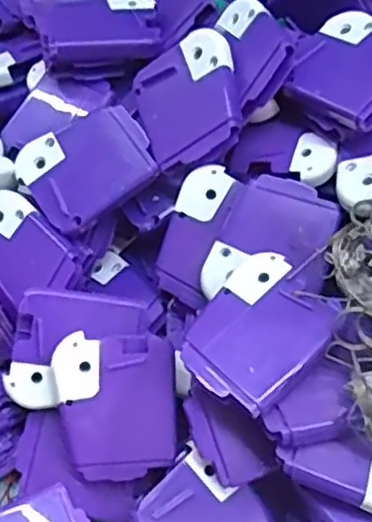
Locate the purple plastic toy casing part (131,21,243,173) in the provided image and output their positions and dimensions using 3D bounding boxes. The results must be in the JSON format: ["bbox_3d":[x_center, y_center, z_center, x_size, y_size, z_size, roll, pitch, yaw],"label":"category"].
[{"bbox_3d":[0.003,-0.075,0.328,0.054,0.008,0.060,-35,66,21],"label":"purple plastic toy casing part"}]

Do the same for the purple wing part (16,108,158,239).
[{"bbox_3d":[-0.047,-0.046,0.334,0.059,0.008,0.049,-35,74,-4],"label":"purple wing part"}]

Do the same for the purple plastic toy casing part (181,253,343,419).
[{"bbox_3d":[0.029,0.028,0.278,0.048,0.013,0.059,40,63,23],"label":"purple plastic toy casing part"}]

